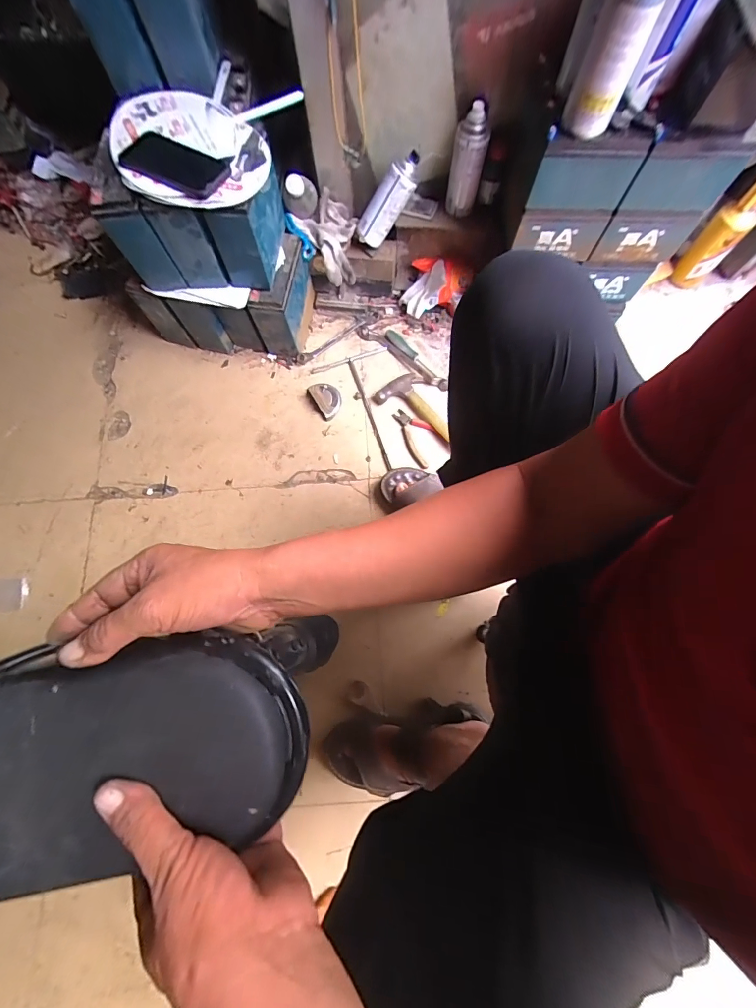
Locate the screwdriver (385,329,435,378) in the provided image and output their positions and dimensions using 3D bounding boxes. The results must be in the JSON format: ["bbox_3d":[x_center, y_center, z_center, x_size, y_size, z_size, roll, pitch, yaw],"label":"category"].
[{"bbox_3d":[0.079,-0.356,0.908,0.151,0.028,0.023,41,79,-6],"label":"screwdriver"}]

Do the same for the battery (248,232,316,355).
[{"bbox_3d":[-0.210,-0.457,0.862,0.076,0.179,0.184,9,75,4],"label":"battery"}]

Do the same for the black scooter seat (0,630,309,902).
[{"bbox_3d":[-0.202,0.172,0.246,0.296,0.064,0.144,-12,75,-6],"label":"black scooter seat"}]

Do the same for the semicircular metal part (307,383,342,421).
[{"bbox_3d":[-0.114,-0.243,0.884,0.060,0.012,0.094,-28,76,-6],"label":"semicircular metal part"}]

